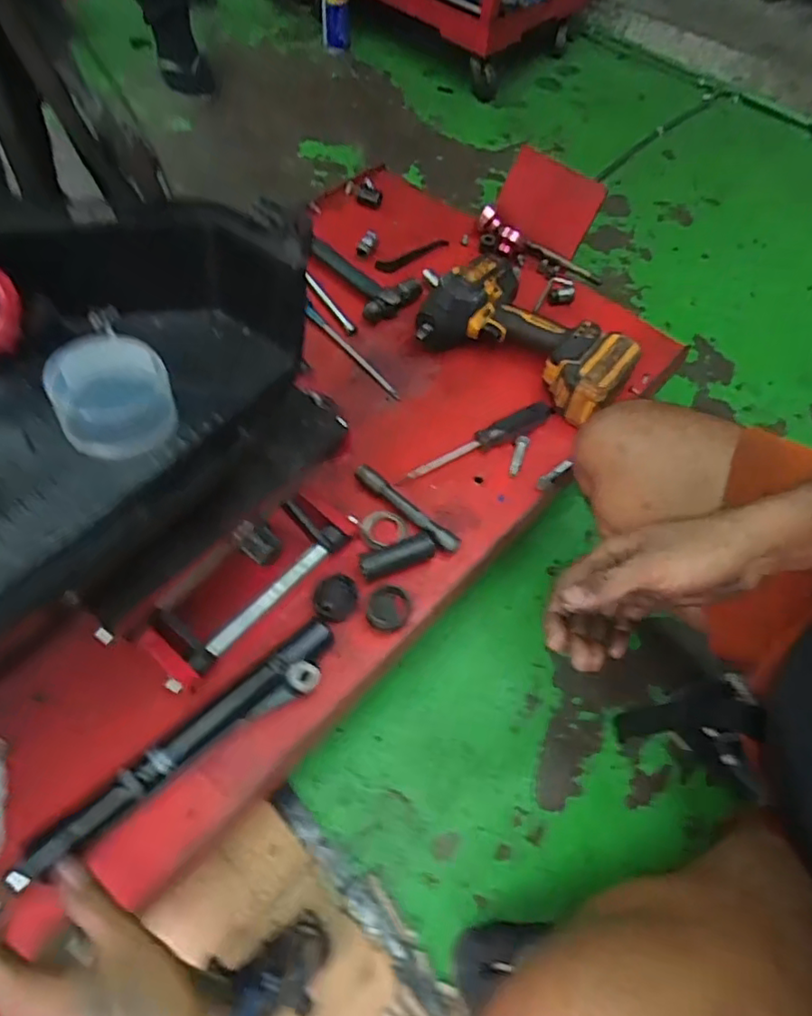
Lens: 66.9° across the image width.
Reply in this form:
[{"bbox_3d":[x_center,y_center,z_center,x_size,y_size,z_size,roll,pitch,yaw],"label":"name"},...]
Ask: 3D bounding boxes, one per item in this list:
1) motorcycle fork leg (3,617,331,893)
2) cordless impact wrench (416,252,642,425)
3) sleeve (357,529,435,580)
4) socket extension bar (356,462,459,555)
[{"bbox_3d":[-0.183,0.211,0.538,0.304,0.034,0.042,-36,67,-23],"label":"motorcycle fork leg"},{"bbox_3d":[0.161,-0.224,0.800,0.267,0.084,0.160,29,61,14],"label":"cordless impact wrench"},{"bbox_3d":[-0.009,0.050,0.648,0.081,0.023,0.027,-17,61,-14],"label":"sleeve"},{"bbox_3d":[0.000,0.001,0.687,0.144,0.020,0.020,38,63,18],"label":"socket extension bar"}]

